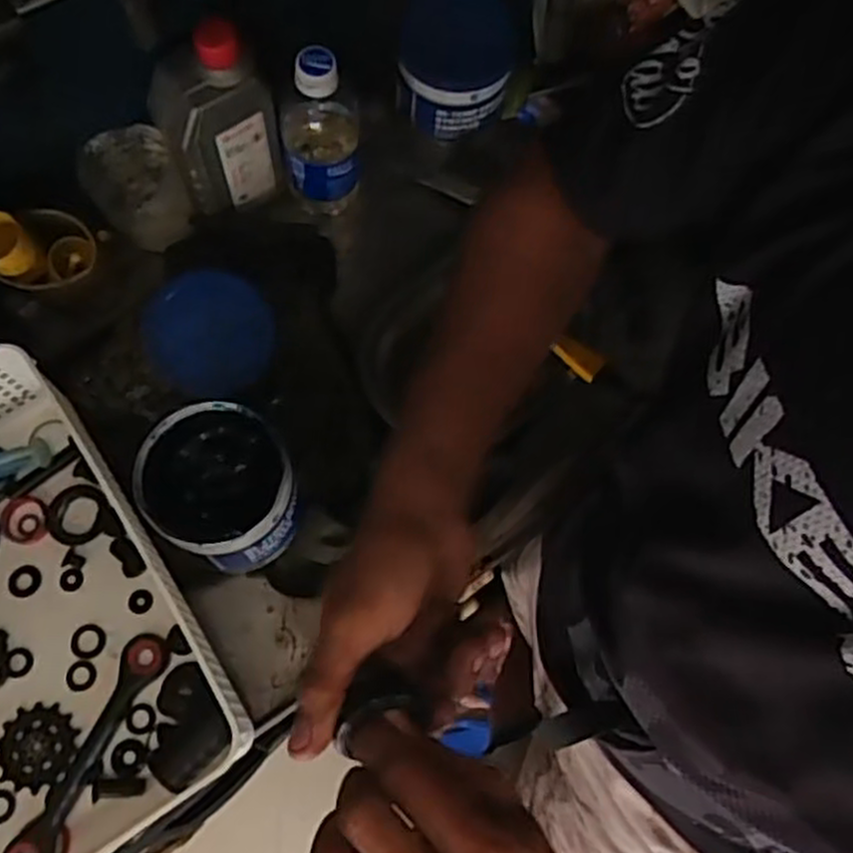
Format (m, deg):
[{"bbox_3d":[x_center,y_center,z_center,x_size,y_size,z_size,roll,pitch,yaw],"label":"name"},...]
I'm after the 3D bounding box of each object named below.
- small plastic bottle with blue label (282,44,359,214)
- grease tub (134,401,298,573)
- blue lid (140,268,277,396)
[{"bbox_3d":[-0.085,-0.239,0.617,0.066,0.160,0.069,-4,73,-4],"label":"small plastic bottle with blue label"},{"bbox_3d":[-0.144,0.045,0.561,0.109,0.080,0.102,40,75,9],"label":"grease tub"},{"bbox_3d":[-0.178,-0.077,0.627,0.105,0.010,0.096,0,93,-2],"label":"blue lid"}]

